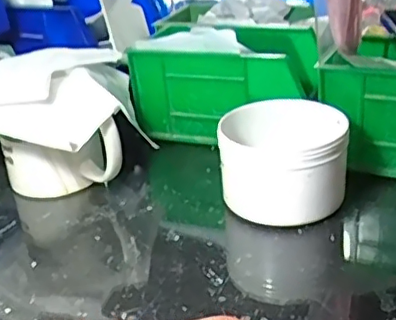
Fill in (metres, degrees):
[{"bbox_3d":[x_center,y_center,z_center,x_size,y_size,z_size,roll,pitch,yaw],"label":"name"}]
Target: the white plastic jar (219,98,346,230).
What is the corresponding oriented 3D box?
[{"bbox_3d":[0.063,0.002,0.443,0.087,0.068,0.088,-4,27,2],"label":"white plastic jar"}]

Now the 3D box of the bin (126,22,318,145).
[{"bbox_3d":[0.025,-0.080,0.572,0.166,0.088,0.108,7,29,22],"label":"bin"}]

